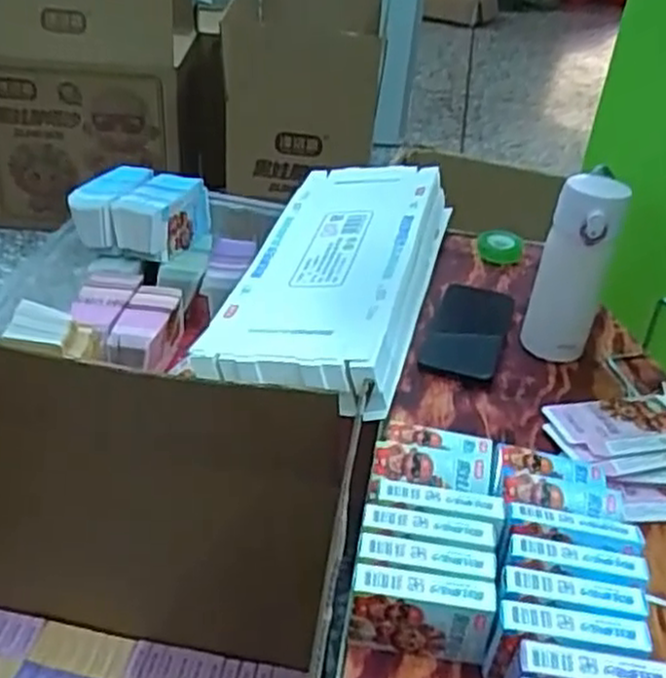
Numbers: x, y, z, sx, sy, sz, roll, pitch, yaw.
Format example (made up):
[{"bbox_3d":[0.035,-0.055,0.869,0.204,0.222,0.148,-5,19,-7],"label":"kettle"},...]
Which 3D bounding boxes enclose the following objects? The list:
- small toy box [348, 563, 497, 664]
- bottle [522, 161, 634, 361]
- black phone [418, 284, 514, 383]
[{"bbox_3d":[0.058,0.187,0.526,0.092,0.067,0.024,8,37,3],"label":"small toy box"},{"bbox_3d":[0.242,-0.066,0.789,0.067,0.192,0.073,18,39,16],"label":"bottle"},{"bbox_3d":[0.147,-0.011,0.838,0.076,0.014,0.155,16,38,13],"label":"black phone"}]

